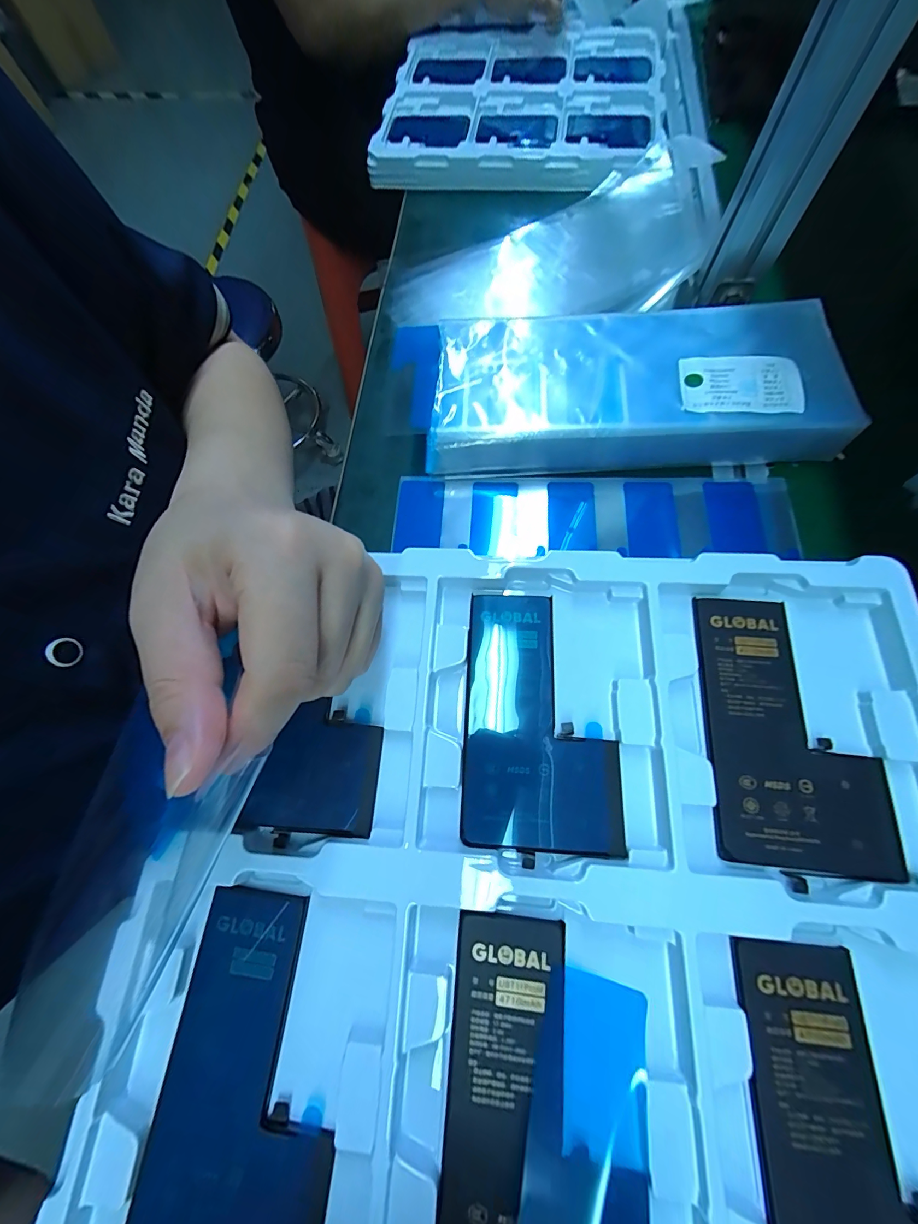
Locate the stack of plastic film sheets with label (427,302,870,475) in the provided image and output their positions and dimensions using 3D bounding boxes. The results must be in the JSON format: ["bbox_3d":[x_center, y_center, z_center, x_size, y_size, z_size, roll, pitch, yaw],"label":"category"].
[{"bbox_3d":[0.129,-0.176,0.323,0.300,0.047,0.125,1,71,3],"label":"stack of plastic film sheets with label"}]

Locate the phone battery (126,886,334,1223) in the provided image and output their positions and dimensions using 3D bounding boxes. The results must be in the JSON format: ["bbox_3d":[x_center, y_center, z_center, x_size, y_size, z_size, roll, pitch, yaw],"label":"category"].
[{"bbox_3d":[-0.073,0.167,0.146,0.061,0.005,0.109,5,71,4],"label":"phone battery"}]

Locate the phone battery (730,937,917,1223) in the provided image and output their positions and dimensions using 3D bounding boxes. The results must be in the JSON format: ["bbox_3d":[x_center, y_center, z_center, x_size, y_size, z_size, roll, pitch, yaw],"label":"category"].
[{"bbox_3d":[0.128,0.172,0.126,0.064,0.004,0.109,2,71,3],"label":"phone battery"}]

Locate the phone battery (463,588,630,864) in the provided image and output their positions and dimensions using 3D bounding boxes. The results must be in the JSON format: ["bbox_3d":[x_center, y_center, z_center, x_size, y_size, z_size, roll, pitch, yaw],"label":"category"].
[{"bbox_3d":[0.036,0.045,0.182,0.064,0.005,0.108,2,71,3],"label":"phone battery"}]

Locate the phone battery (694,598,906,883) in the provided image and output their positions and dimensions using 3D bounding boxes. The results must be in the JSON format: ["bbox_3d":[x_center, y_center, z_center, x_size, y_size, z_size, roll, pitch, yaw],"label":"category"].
[{"bbox_3d":[0.138,0.047,0.171,0.063,0.004,0.108,4,71,4],"label":"phone battery"}]

